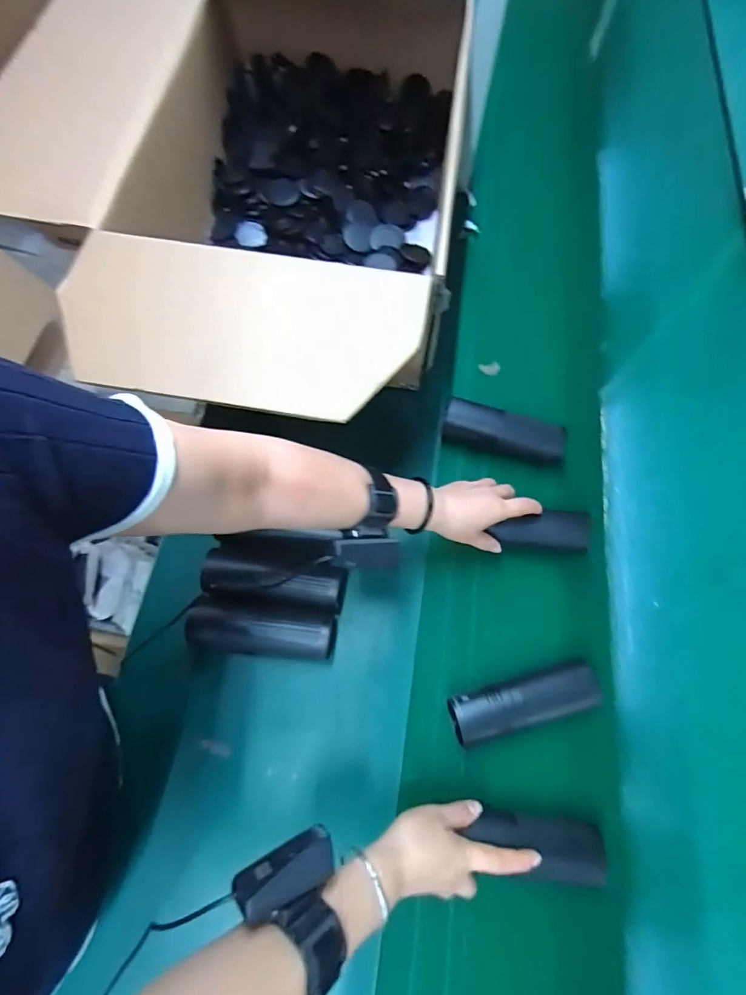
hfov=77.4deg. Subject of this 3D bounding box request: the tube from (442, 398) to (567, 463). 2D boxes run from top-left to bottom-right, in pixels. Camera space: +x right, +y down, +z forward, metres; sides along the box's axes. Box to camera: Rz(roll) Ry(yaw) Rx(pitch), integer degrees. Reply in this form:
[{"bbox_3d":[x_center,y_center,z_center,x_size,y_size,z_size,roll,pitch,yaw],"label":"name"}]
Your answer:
[{"bbox_3d":[0.181,-0.093,0.645,0.162,0.044,0.044,15,69,7],"label":"tube"}]

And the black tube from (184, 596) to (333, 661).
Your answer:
[{"bbox_3d":[-0.129,0.158,0.551,0.163,0.053,0.060,8,68,4],"label":"black tube"}]

